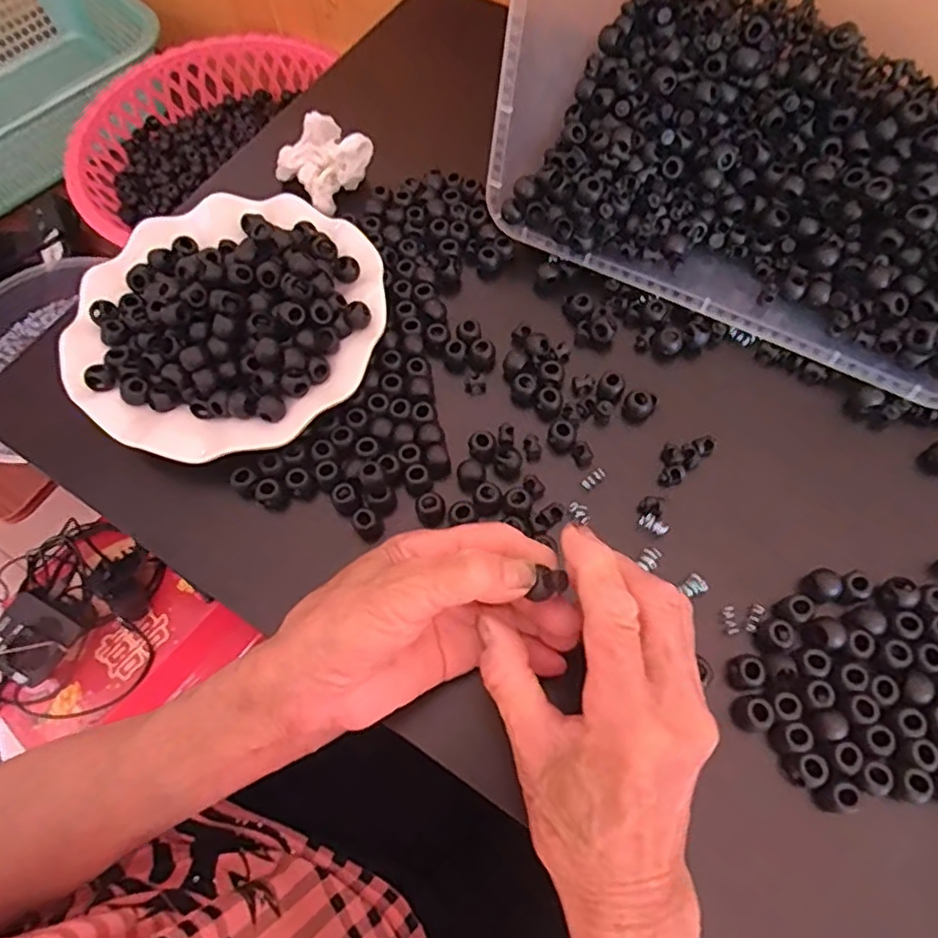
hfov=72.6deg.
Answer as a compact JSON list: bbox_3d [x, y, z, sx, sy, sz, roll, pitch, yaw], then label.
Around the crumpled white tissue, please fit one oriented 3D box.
[{"bbox_3d":[-0.100,-0.210,0.431,0.055,0.024,0.062,-42,71,-14],"label":"crumpled white tissue"}]

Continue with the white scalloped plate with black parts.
[{"bbox_3d":[-0.142,-0.092,0.373,0.177,0.034,0.177,-1,66,3],"label":"white scalloped plate with black parts"}]

